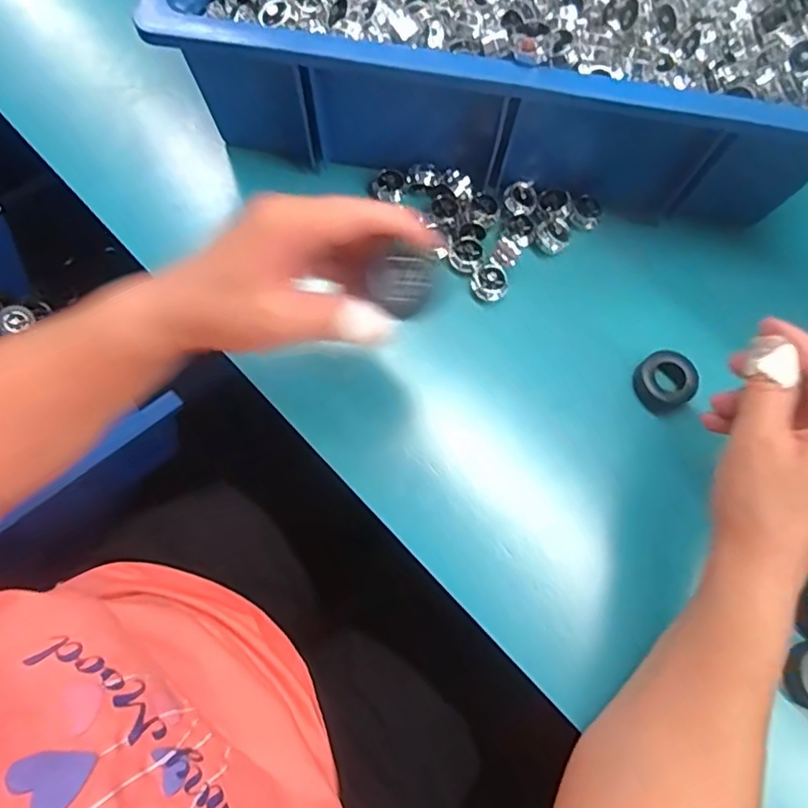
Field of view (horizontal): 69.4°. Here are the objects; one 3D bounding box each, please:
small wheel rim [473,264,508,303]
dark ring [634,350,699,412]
[{"bbox_3d":[0.059,-0.082,0.396,0.022,0.009,0.023,0,75,0],"label":"small wheel rim"},{"bbox_3d":[0.168,-0.015,0.379,0.042,0.013,0.036,-24,76,-6],"label":"dark ring"}]

